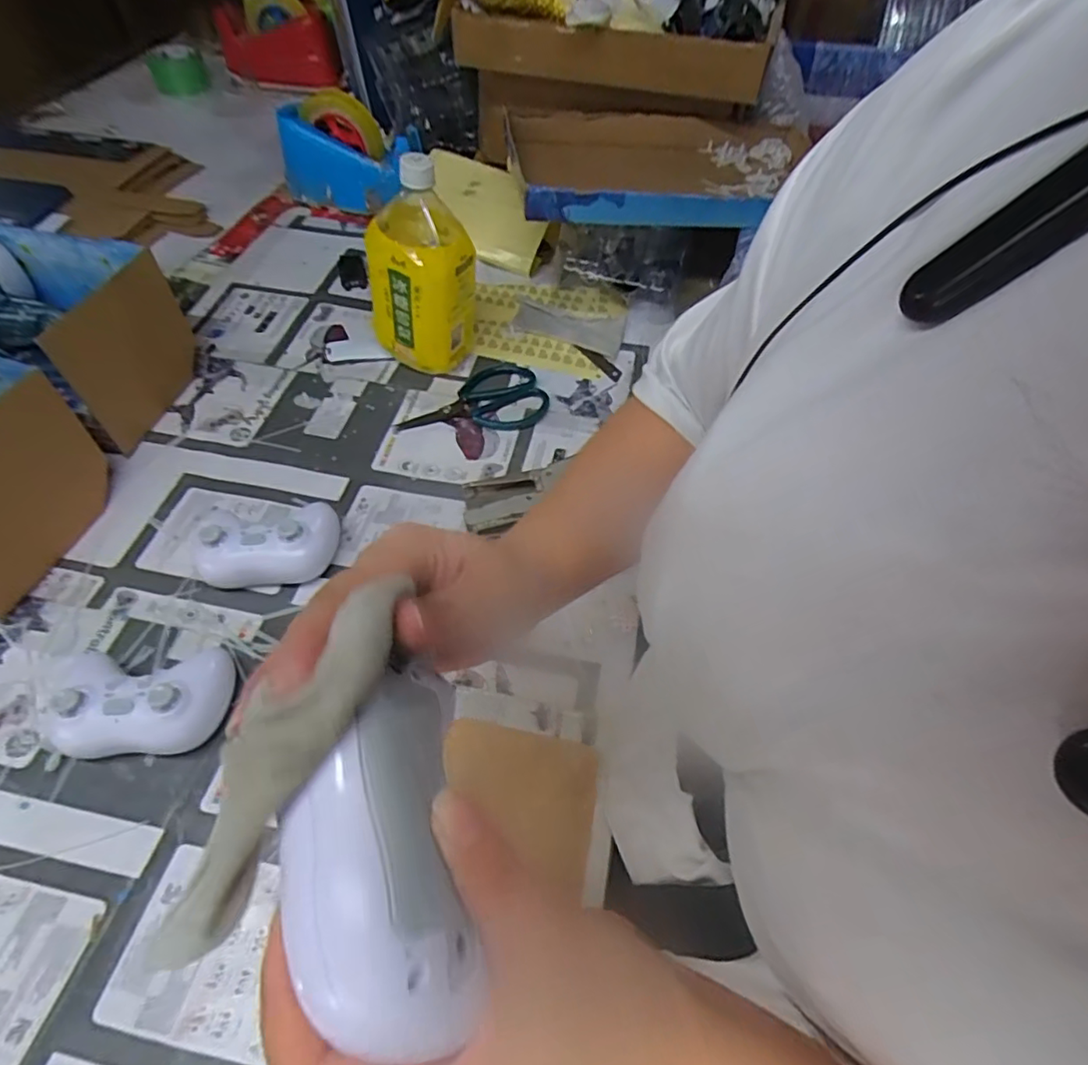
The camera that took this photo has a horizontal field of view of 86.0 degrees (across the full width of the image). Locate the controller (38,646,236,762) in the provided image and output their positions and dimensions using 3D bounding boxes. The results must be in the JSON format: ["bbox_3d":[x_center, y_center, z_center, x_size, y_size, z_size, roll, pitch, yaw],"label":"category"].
[{"bbox_3d":[-0.287,0.116,0.404,0.126,0.051,0.076,-6,55,-5],"label":"controller"}]

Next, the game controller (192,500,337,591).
[{"bbox_3d":[-0.235,0.002,0.485,0.118,0.051,0.082,-5,55,-5],"label":"game controller"}]

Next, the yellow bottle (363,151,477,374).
[{"bbox_3d":[-0.124,-0.262,0.577,0.099,0.197,0.104,-10,55,-8],"label":"yellow bottle"}]

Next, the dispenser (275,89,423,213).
[{"bbox_3d":[-0.261,-0.509,0.779,0.196,0.126,0.073,11,55,7],"label":"dispenser"}]

